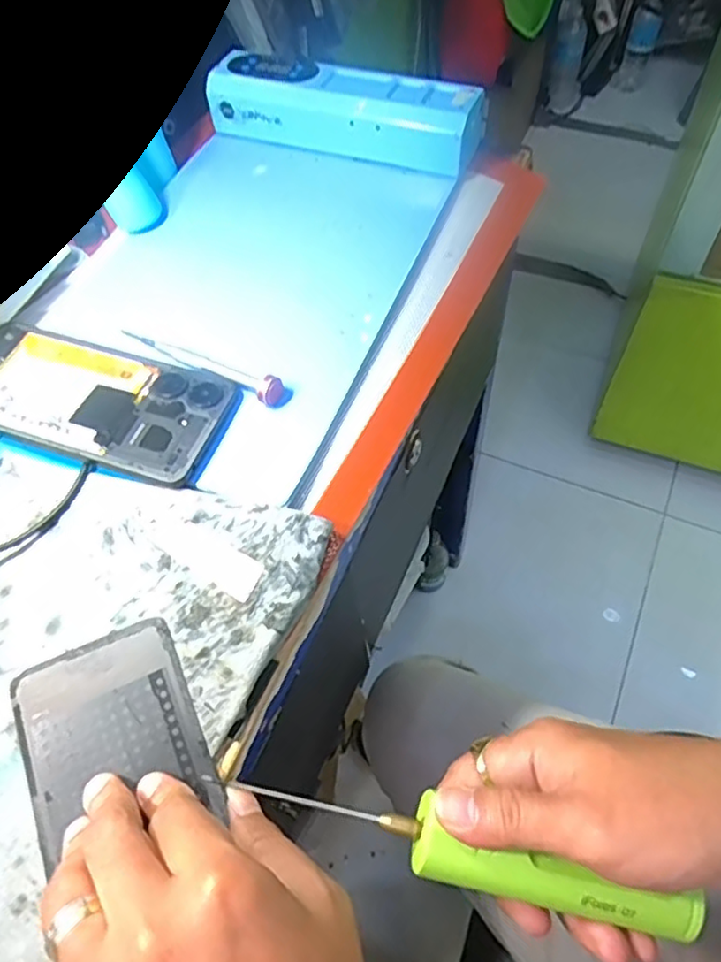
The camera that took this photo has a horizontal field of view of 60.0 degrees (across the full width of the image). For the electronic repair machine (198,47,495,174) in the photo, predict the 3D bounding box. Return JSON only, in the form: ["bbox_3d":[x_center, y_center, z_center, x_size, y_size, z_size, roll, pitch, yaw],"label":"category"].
[{"bbox_3d":[-0.009,-0.278,0.474,0.204,0.049,0.052,16,63,13],"label":"electronic repair machine"}]

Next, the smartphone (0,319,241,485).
[{"bbox_3d":[-0.161,-0.049,0.369,0.164,0.009,0.074,16,62,14],"label":"smartphone"}]

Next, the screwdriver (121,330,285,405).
[{"bbox_3d":[-0.099,-0.077,0.379,0.117,0.010,0.014,27,66,16],"label":"screwdriver"}]

